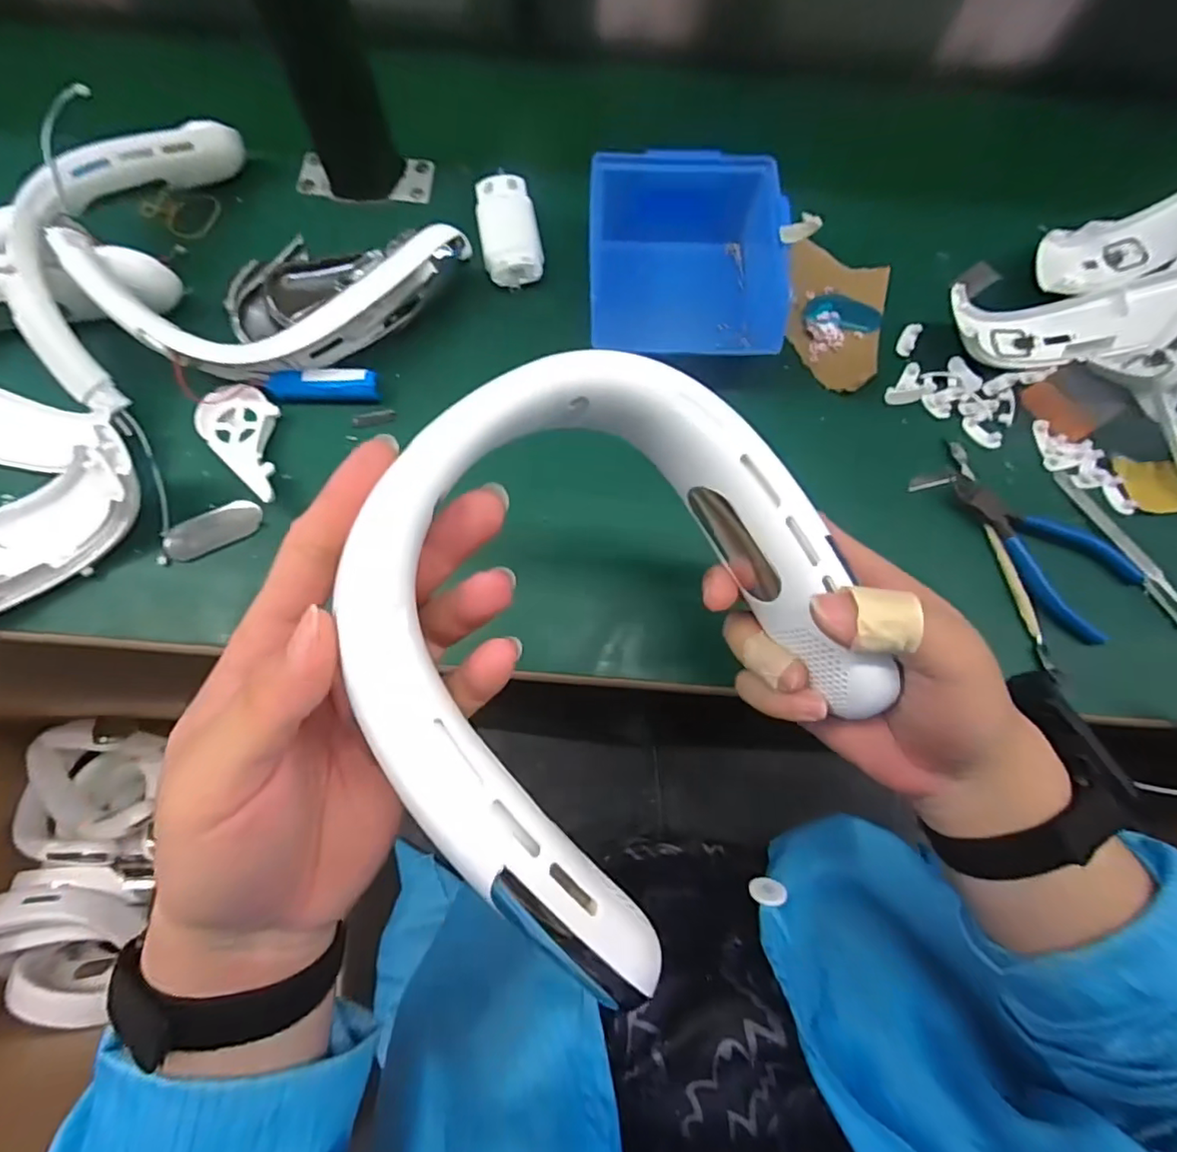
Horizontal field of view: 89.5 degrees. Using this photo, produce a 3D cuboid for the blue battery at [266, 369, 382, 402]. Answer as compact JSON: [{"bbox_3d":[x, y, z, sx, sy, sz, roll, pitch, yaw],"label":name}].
[{"bbox_3d":[-0.167,-0.121,0.377,0.064,0.011,0.015,-8,73,-22],"label":"blue battery"}]

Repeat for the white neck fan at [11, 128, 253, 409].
[{"bbox_3d":[-0.282,-0.210,0.361,0.050,0.070,0.221,10,74,2],"label":"white neck fan"}]

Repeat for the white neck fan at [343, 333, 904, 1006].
[{"bbox_3d":[0.014,0.017,0.219,0.191,0.040,0.191,-44,104,-24],"label":"white neck fan"}]

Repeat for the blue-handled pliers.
[{"bbox_3d":[0.273,-0.021,0.354,0.053,0.008,0.114,-36,78,-10],"label":"blue-handled pliers"}]

